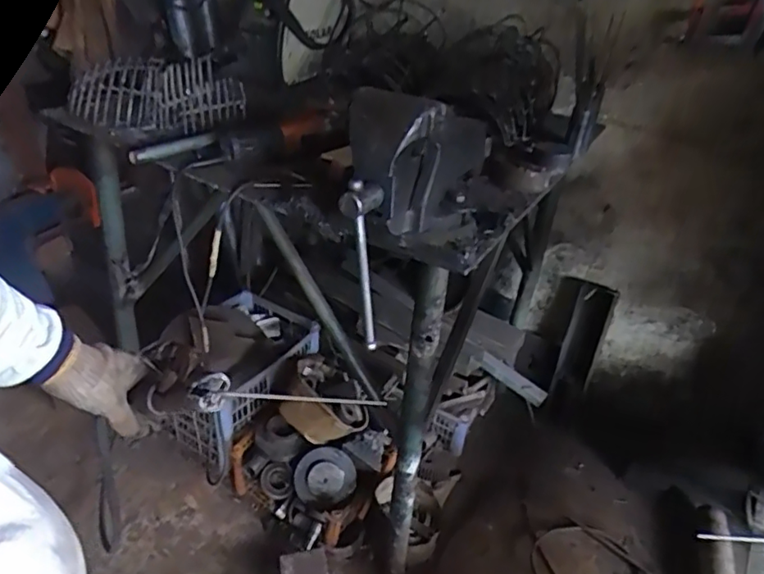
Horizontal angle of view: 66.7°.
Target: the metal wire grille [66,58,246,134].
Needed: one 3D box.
[{"bbox_3d":[-0.426,-0.367,1.112,0.303,0.099,0.139,-11,38,-25],"label":"metal wire grille"}]

